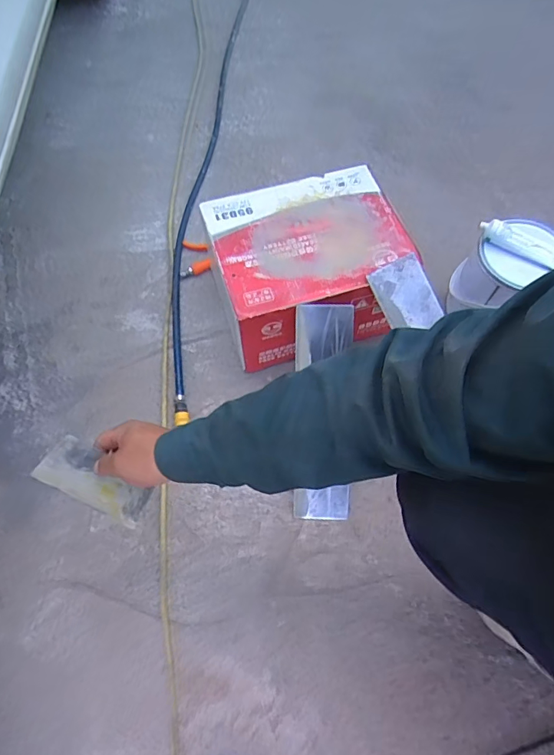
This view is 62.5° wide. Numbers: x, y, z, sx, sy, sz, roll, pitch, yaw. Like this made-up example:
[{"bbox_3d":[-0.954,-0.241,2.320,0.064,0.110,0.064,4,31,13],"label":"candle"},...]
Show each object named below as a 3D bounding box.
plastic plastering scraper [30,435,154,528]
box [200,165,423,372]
[{"bbox_3d":[-0.225,0.124,0.561,0.141,0.010,0.074,26,102,1],"label":"plastic plastering scraper"},{"bbox_3d":[0.051,-0.189,0.822,0.305,0.189,0.250,-14,65,-8],"label":"box"}]

